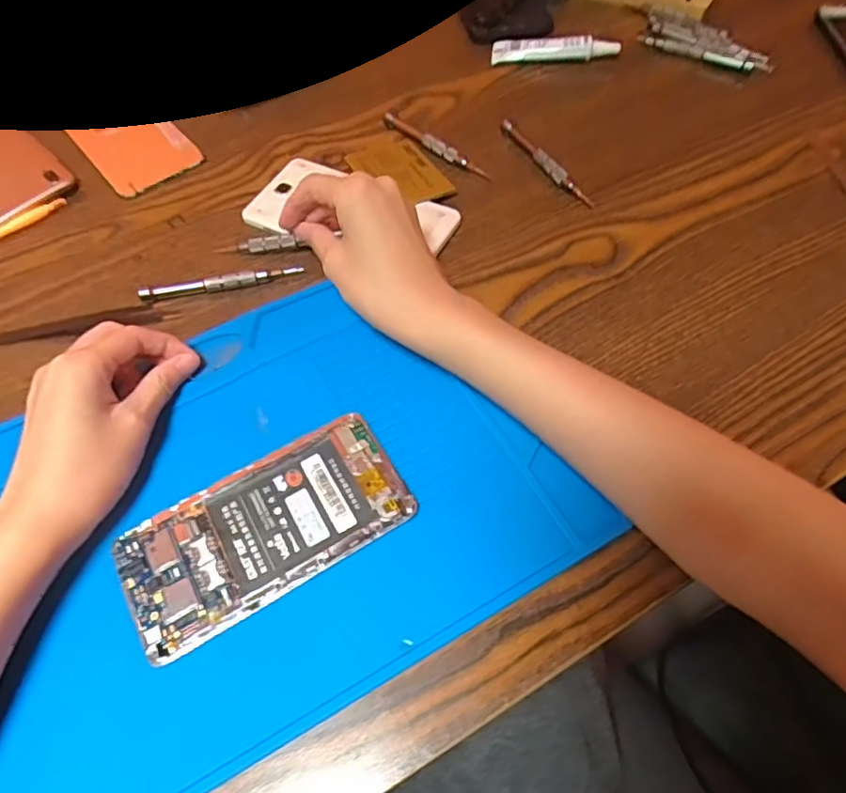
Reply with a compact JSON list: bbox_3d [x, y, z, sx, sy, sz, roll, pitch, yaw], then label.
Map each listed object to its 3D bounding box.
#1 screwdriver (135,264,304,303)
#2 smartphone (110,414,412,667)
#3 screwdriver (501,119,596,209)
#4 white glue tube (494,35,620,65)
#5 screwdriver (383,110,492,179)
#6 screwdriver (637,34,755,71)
[{"bbox_3d":[-0.130,-0.074,0.390,0.103,0.011,0.009,-13,59,-5],"label":"screwdriver"},{"bbox_3d":[-0.079,0.065,0.303,0.140,0.008,0.070,-29,62,-14],"label":"smartphone"},{"bbox_3d":[0.089,-0.173,0.438,0.011,0.012,0.104,-27,61,-13],"label":"screwdriver"},{"bbox_3d":[0.113,-0.296,0.512,0.105,0.019,0.014,7,59,7],"label":"white glue tube"},{"bbox_3d":[0.007,-0.192,0.454,0.013,0.007,0.109,-39,64,-19],"label":"screwdriver"},{"bbox_3d":[0.229,-0.290,0.505,0.096,0.010,0.014,26,64,17],"label":"screwdriver"}]

